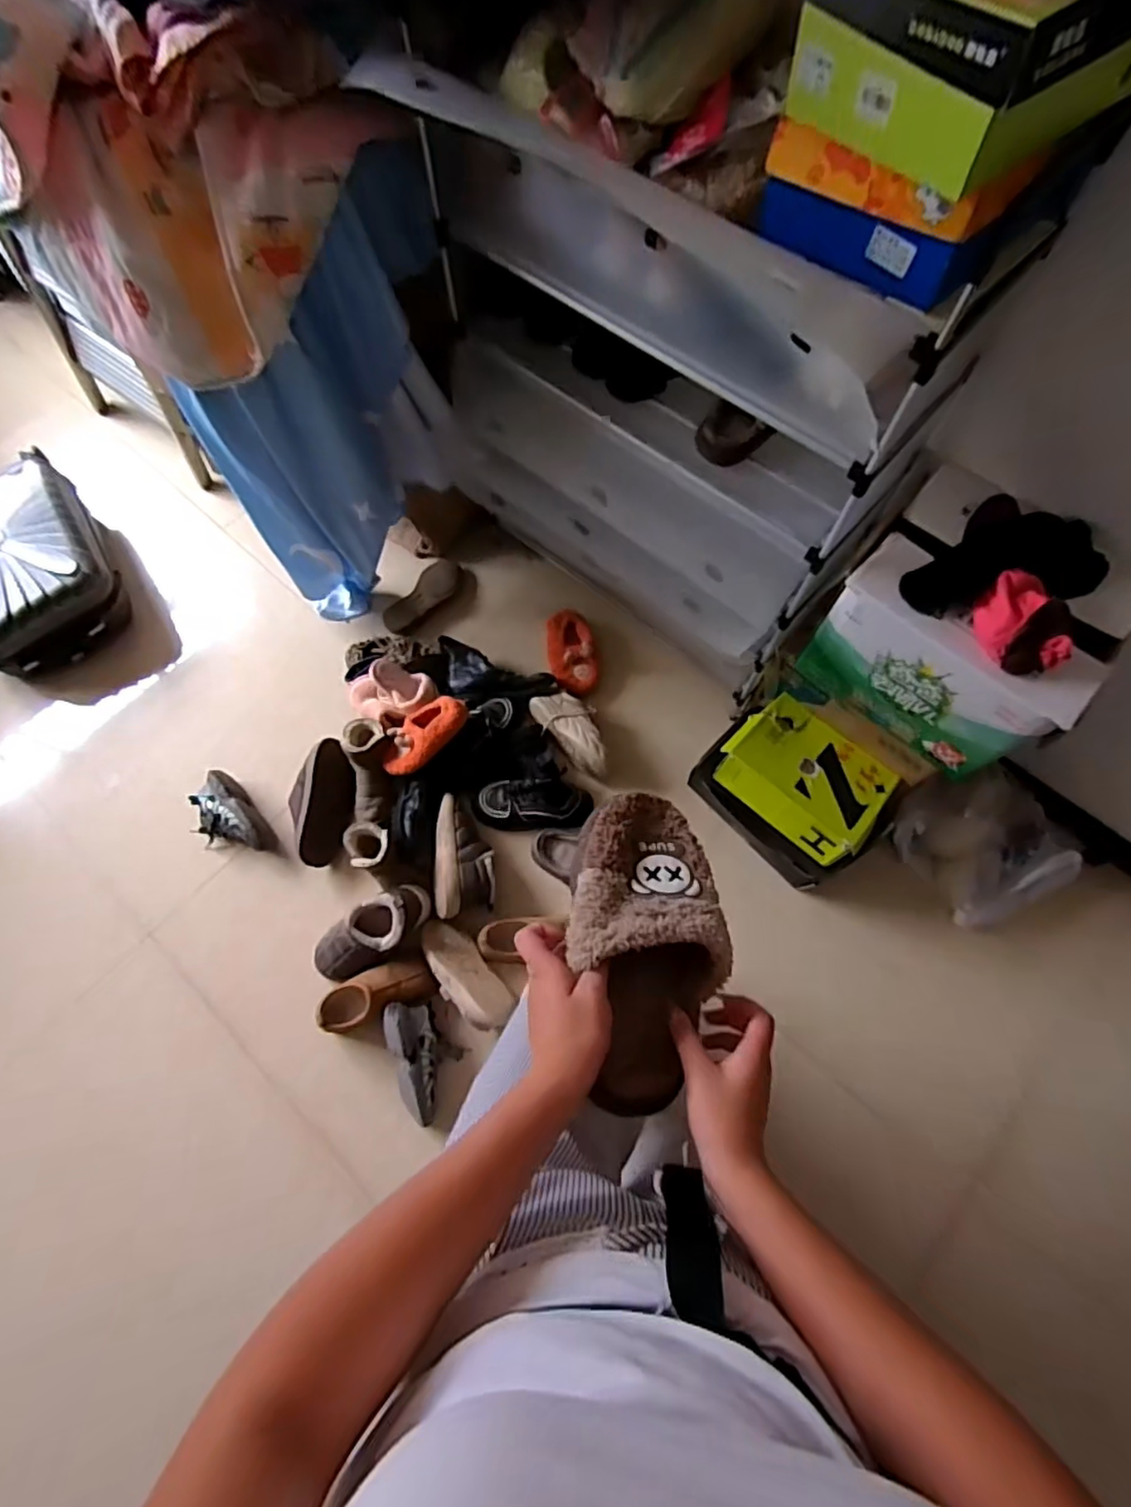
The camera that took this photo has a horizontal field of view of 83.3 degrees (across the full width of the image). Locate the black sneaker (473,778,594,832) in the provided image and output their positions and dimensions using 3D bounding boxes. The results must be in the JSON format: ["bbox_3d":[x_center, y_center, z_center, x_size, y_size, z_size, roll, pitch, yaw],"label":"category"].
[{"bbox_3d":[-0.081,0.117,1.468,0.265,0.091,0.110,-1,69,1],"label":"black sneaker"}]

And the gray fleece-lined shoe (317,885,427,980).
[{"bbox_3d":[-0.422,0.391,1.361,0.266,0.111,0.119,-36,72,6],"label":"gray fleece-lined shoe"}]

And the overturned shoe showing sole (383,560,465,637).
[{"bbox_3d":[-0.375,-0.421,1.699,0.108,0.083,0.264,30,73,12],"label":"overturned shoe showing sole"}]

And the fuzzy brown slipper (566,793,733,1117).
[{"bbox_3d":[0.067,0.156,0.529,0.124,0.086,0.252,0,74,1],"label":"fuzzy brown slipper"}]

